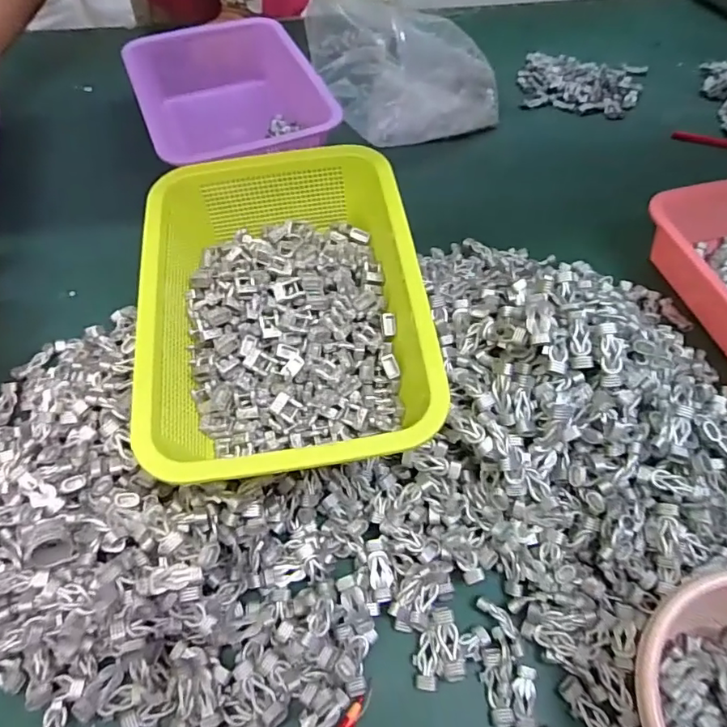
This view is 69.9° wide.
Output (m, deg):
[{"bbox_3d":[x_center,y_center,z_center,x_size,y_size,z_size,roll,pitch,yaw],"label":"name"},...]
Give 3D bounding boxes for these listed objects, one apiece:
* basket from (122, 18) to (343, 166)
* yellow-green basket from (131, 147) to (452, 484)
[{"bbox_3d":[-0.182,-0.363,0.710,0.230,0.083,0.288,-15,58,-10],"label":"basket"},{"bbox_3d":[-0.059,-0.047,0.390,0.194,0.071,0.267,-7,56,-5],"label":"yellow-green basket"}]

